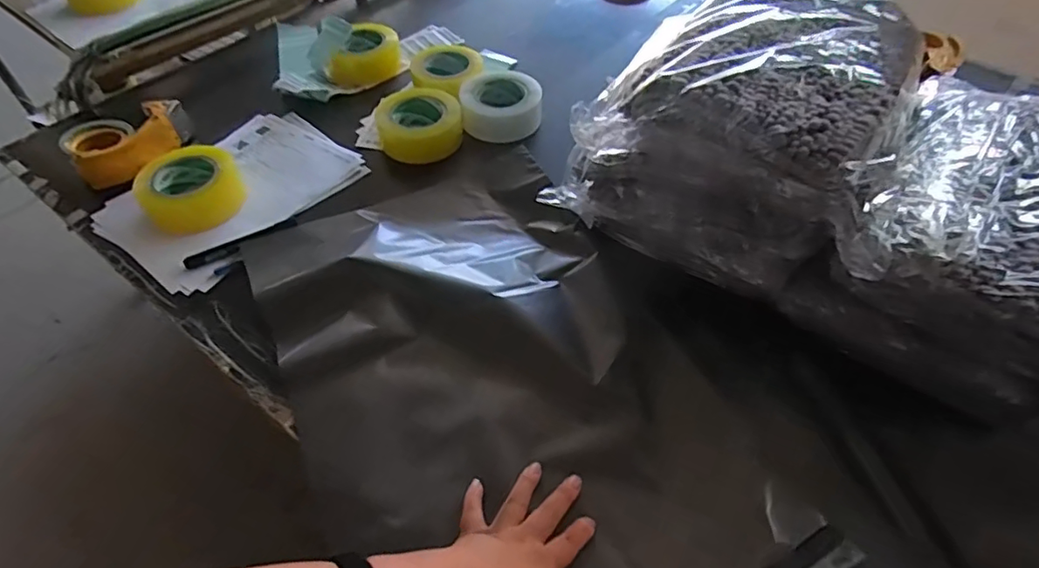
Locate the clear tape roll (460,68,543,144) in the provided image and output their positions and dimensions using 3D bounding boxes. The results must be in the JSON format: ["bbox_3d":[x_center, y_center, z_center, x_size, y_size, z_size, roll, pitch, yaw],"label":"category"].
[{"bbox_3d":[-0.028,-0.273,0.867,0.122,0.059,0.119,-4,52,-4],"label":"clear tape roll"}]

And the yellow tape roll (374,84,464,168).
[{"bbox_3d":[-0.150,-0.243,0.842,0.126,0.043,0.110,-9,53,-8],"label":"yellow tape roll"}]

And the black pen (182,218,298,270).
[{"bbox_3d":[-0.350,-0.053,0.708,0.138,0.013,0.019,-26,56,-20],"label":"black pen"}]

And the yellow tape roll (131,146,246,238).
[{"bbox_3d":[-0.438,-0.128,0.752,0.126,0.041,0.128,-32,59,-24],"label":"yellow tape roll"}]

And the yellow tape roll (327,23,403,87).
[{"bbox_3d":[-0.272,-0.400,0.986,0.126,0.048,0.126,0,52,-1],"label":"yellow tape roll"}]

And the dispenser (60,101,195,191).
[{"bbox_3d":[-0.563,-0.206,0.821,0.162,0.060,0.094,-29,58,-21],"label":"dispenser"}]

